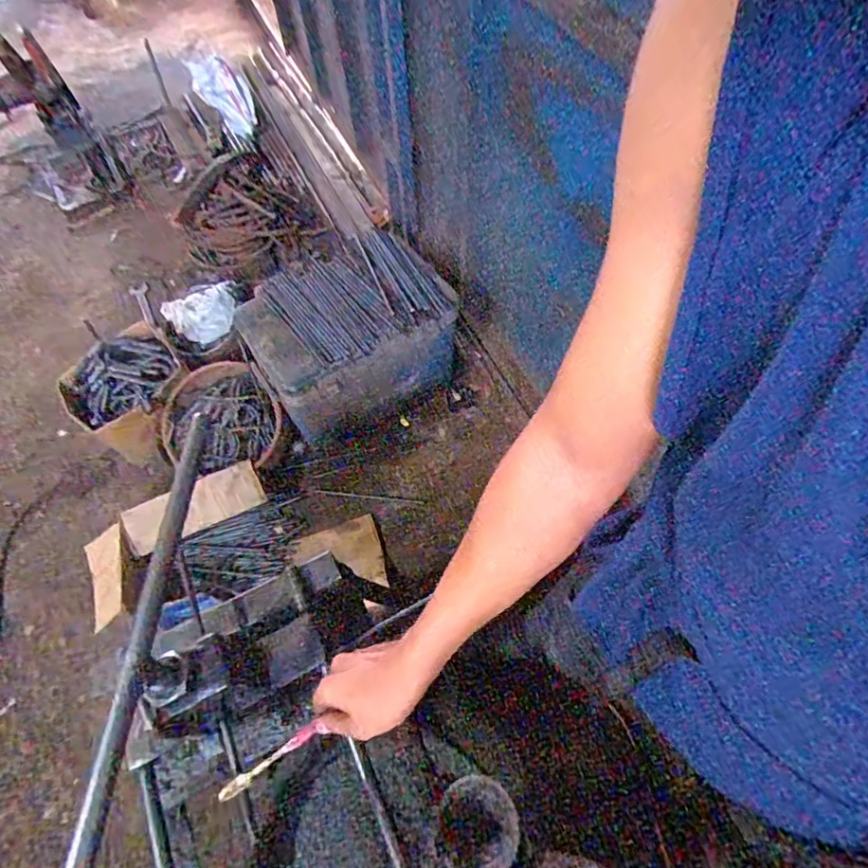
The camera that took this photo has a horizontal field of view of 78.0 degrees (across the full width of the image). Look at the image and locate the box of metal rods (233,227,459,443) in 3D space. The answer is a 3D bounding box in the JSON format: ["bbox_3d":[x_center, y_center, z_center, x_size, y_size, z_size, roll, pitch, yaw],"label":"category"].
[{"bbox_3d":[-0.222,-0.269,1.387,0.479,0.237,0.374,-31,65,-13],"label":"box of metal rods"}]

